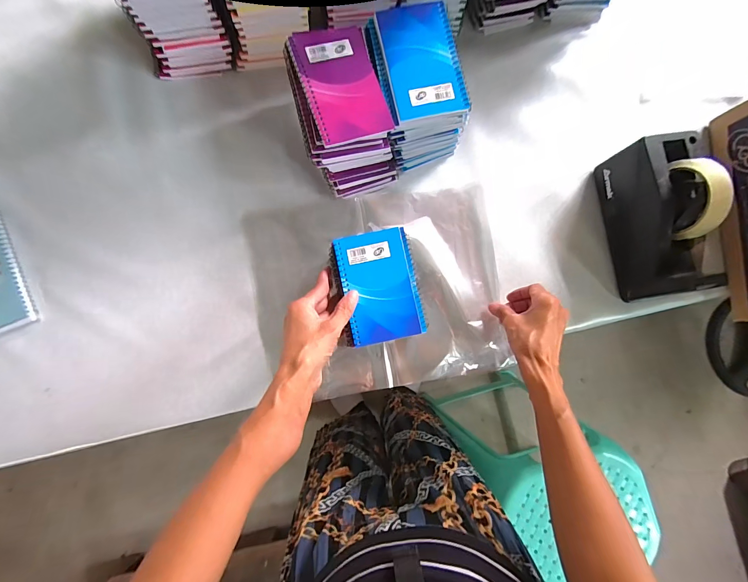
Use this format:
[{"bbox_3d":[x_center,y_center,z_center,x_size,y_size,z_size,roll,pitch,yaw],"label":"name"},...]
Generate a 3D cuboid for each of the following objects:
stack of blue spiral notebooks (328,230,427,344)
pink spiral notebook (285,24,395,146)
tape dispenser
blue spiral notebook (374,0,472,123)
[{"bbox_3d":[0.001,-0.004,0.424,0.102,0.031,0.131,-11,86,-6],"label":"stack of blue spiral notebooks"},{"bbox_3d":[-0.037,-0.232,0.379,0.082,0.011,0.134,-18,86,-6],"label":"pink spiral notebook"},{"bbox_3d":[0.375,-0.095,0.444,0.072,0.125,0.198,-9,85,-6],"label":"tape dispenser"},{"bbox_3d":[0.055,-0.265,0.392,0.084,0.010,0.131,-12,86,-6],"label":"blue spiral notebook"}]

